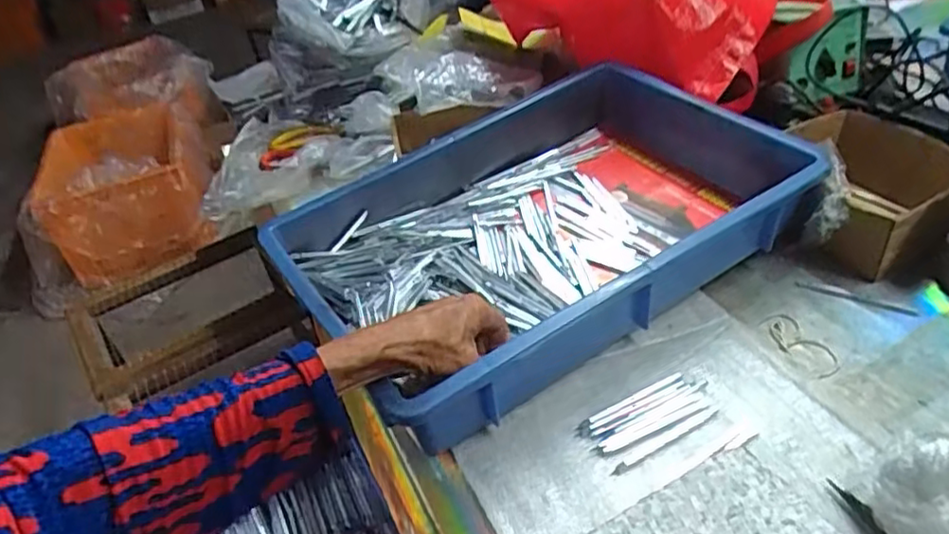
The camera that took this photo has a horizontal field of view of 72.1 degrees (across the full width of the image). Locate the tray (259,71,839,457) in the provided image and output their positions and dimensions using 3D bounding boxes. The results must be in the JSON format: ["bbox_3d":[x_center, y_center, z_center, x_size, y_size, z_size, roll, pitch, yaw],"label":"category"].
[{"bbox_3d":[0.061,-0.048,0.606,0.440,0.089,0.298,-25,44,-23],"label":"tray"}]

